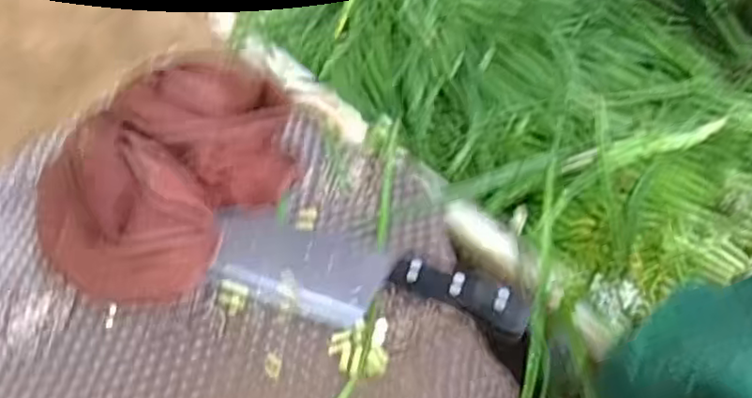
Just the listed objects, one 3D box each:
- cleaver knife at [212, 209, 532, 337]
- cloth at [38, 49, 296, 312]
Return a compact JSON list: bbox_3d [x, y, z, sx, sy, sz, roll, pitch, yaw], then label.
[{"bbox_3d":[-0.011,0.053,0.483,0.231,0.019,0.076,12,48,17],"label":"cleaver knife"},{"bbox_3d":[-0.161,-0.028,0.541,0.154,0.070,0.216,20,51,24],"label":"cloth"}]

